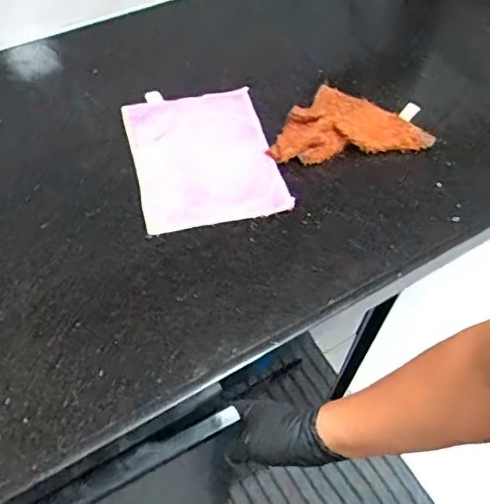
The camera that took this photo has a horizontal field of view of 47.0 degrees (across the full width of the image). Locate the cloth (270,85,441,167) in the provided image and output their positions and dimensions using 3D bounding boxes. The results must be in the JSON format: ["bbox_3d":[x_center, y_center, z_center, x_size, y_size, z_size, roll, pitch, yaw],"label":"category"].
[{"bbox_3d":[0.131,-0.178,0.739,0.211,0.032,0.127,-6,56,-6],"label":"cloth"}]

